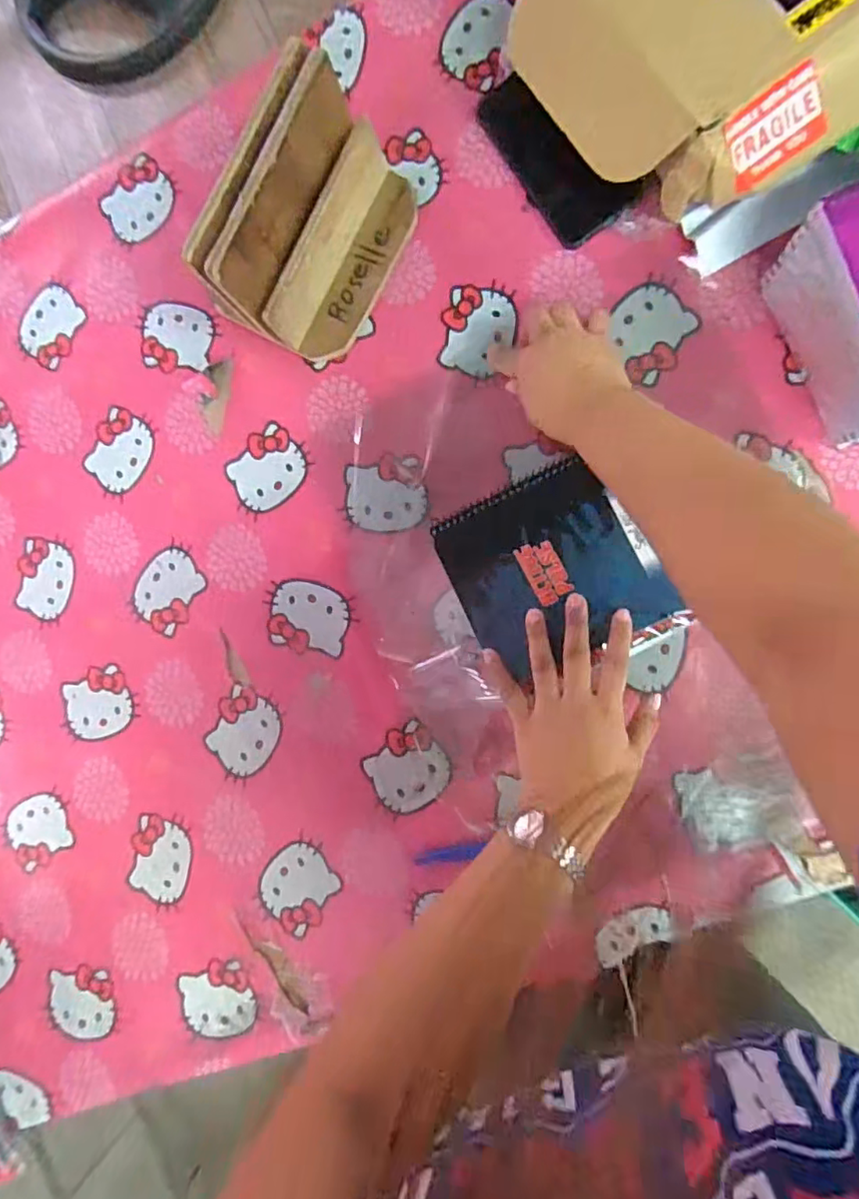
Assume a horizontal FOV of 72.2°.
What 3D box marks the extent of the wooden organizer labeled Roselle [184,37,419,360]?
[{"bbox_3d":[-0.101,-0.325,0.512,0.113,0.125,0.201,25,93,9],"label":"wooden organizer labeled Roselle"}]

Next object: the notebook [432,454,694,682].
[{"bbox_3d":[0.098,-0.021,0.469,0.143,0.011,0.154,-26,85,8],"label":"notebook"}]

